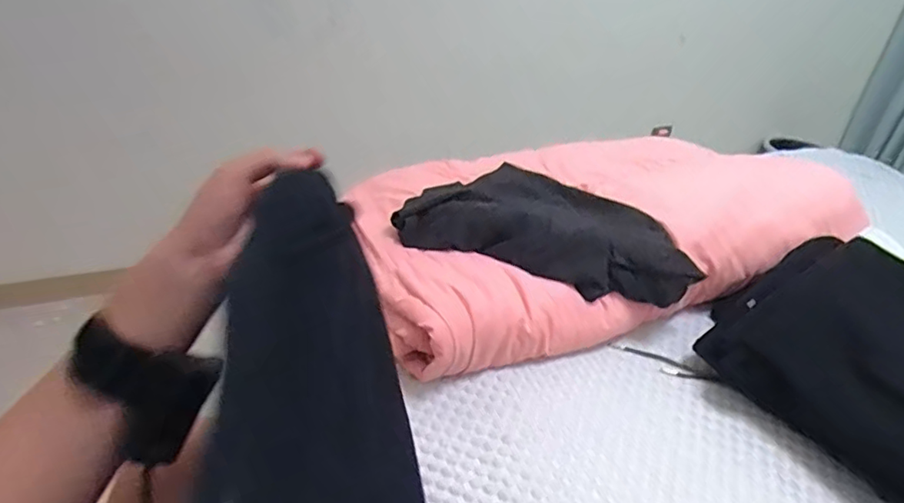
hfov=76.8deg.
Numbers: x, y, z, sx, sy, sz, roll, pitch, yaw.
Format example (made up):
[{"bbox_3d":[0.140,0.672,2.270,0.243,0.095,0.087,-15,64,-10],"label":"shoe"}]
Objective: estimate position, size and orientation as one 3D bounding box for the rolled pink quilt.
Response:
[{"bbox_3d":[0.228,-0.057,1.011,0.752,0.199,0.486,-9,37,-18],"label":"rolled pink quilt"}]

